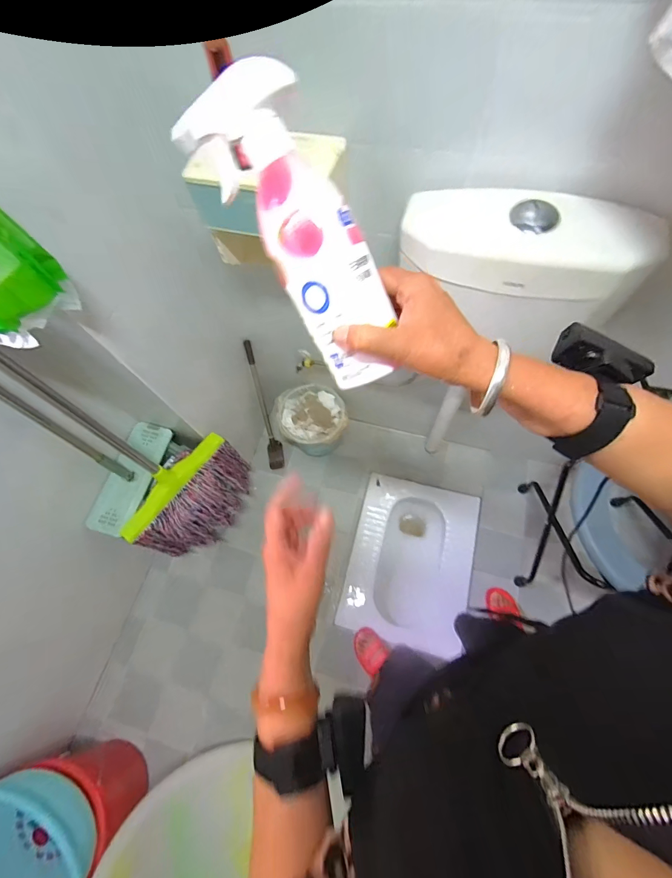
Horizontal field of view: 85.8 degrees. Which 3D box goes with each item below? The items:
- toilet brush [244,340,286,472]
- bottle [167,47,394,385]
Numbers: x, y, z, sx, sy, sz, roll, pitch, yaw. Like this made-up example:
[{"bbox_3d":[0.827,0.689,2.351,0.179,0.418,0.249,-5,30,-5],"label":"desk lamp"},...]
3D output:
[{"bbox_3d":[-0.264,-0.105,1.313,0.062,0.524,0.058,-9,35,-2],"label":"toilet brush"},{"bbox_3d":[-0.019,-0.147,0.273,0.079,0.056,0.220,-32,103,-10],"label":"bottle"}]

